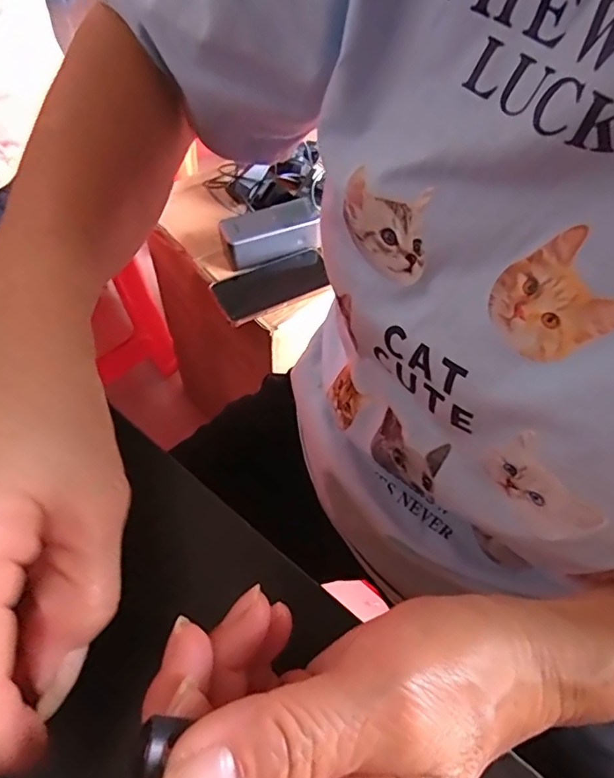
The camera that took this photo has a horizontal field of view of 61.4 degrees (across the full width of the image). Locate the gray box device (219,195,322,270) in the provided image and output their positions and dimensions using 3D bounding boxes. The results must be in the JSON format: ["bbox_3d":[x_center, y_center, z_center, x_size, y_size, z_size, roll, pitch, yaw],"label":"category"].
[{"bbox_3d":[-0.049,-0.204,0.681,0.126,0.047,0.056,-14,57,-13],"label":"gray box device"}]

